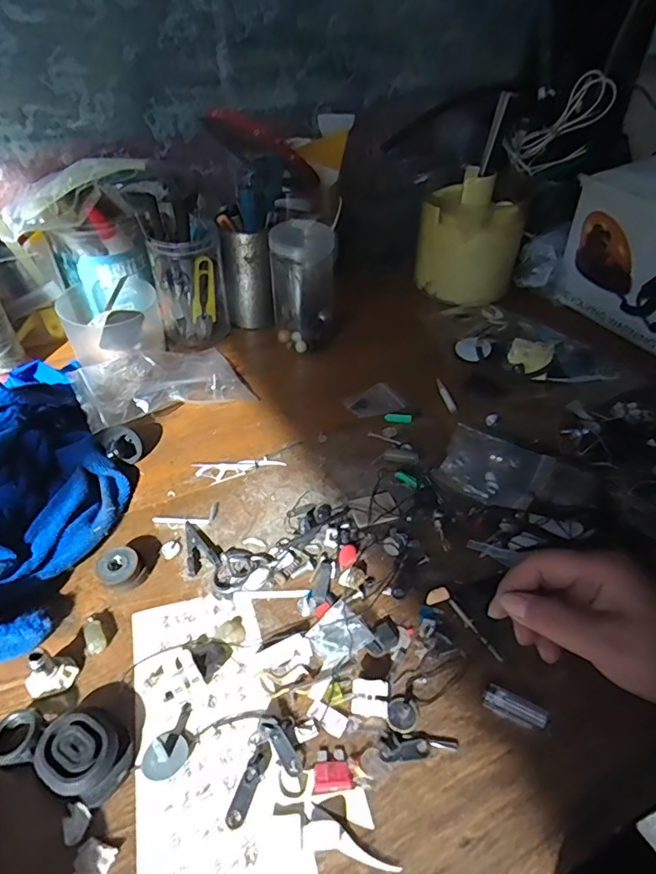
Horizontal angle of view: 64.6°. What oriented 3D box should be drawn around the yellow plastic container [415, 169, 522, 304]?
[{"bbox_3d":[0.172,-0.241,0.634,0.116,0.121,0.091,20,45,20],"label":"yellow plastic container"}]

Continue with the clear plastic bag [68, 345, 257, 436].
[{"bbox_3d":[-0.165,-0.055,0.510,0.148,0.035,0.113,-23,47,-24],"label":"clear plastic bag"}]

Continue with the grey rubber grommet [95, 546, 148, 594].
[{"bbox_3d":[-0.141,0.094,0.358,0.028,0.020,0.029,-33,52,-32],"label":"grey rubber grommet"}]

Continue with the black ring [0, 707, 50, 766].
[{"bbox_3d":[-0.167,0.162,0.281,0.028,0.011,0.028,0,42,0],"label":"black ring"}]

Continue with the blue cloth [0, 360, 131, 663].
[{"bbox_3d":[-0.249,0.022,0.396,0.152,0.072,0.280,-25,48,-25],"label":"blue cloth"}]

